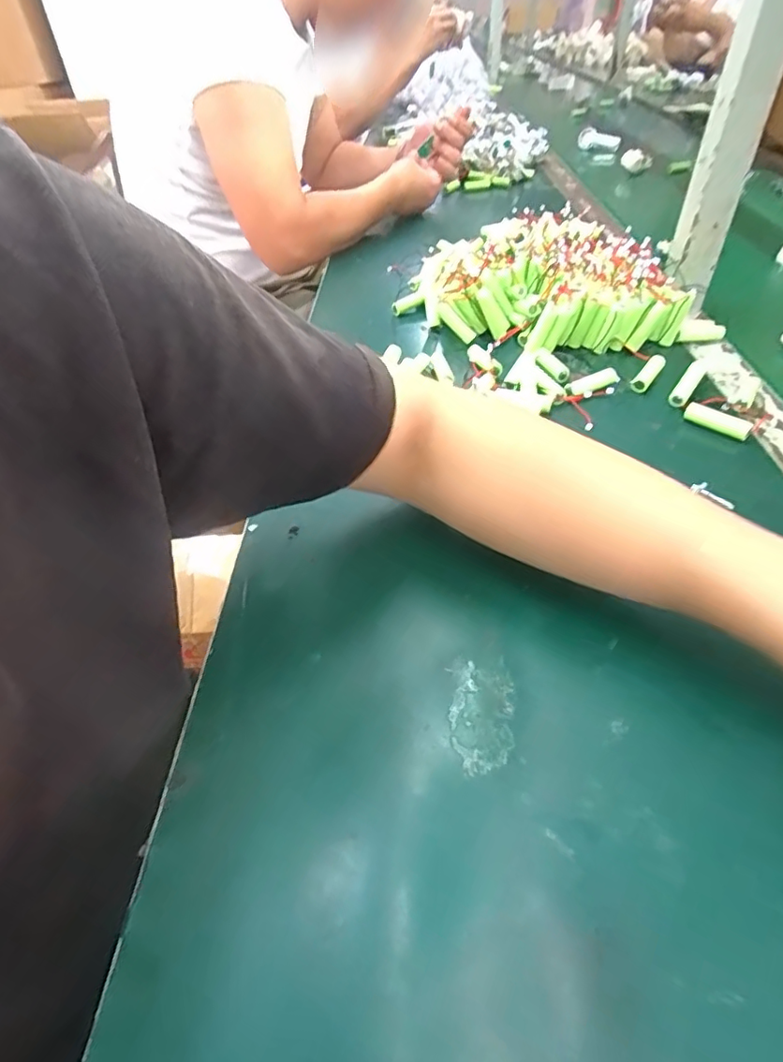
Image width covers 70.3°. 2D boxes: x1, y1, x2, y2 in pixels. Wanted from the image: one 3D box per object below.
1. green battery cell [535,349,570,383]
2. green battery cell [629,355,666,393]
[{"bbox_3d":[0.151,-0.153,0.522,0.017,0.016,0.048,-16,46,-13],"label":"green battery cell"},{"bbox_3d":[0.235,-0.144,0.509,0.014,0.016,0.051,28,53,28],"label":"green battery cell"}]

